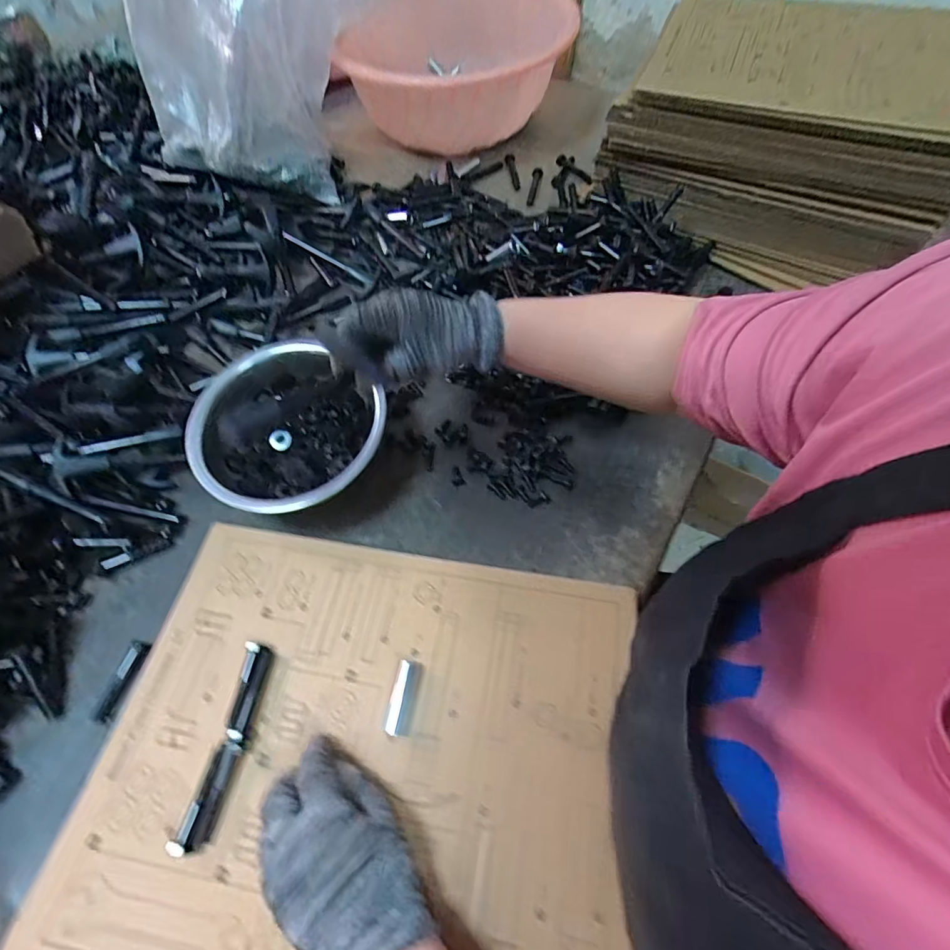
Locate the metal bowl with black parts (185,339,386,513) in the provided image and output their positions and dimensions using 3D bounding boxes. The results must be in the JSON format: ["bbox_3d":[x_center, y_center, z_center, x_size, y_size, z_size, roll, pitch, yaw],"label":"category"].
[{"bbox_3d":[-0.174,-0.036,0.445,0.176,0.064,0.161,41,69,20],"label":"metal bowl with black parts"}]

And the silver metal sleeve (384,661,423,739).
[{"bbox_3d":[-0.053,0.165,0.352,0.017,0.015,0.050,10,62,5],"label":"silver metal sleeve"}]

